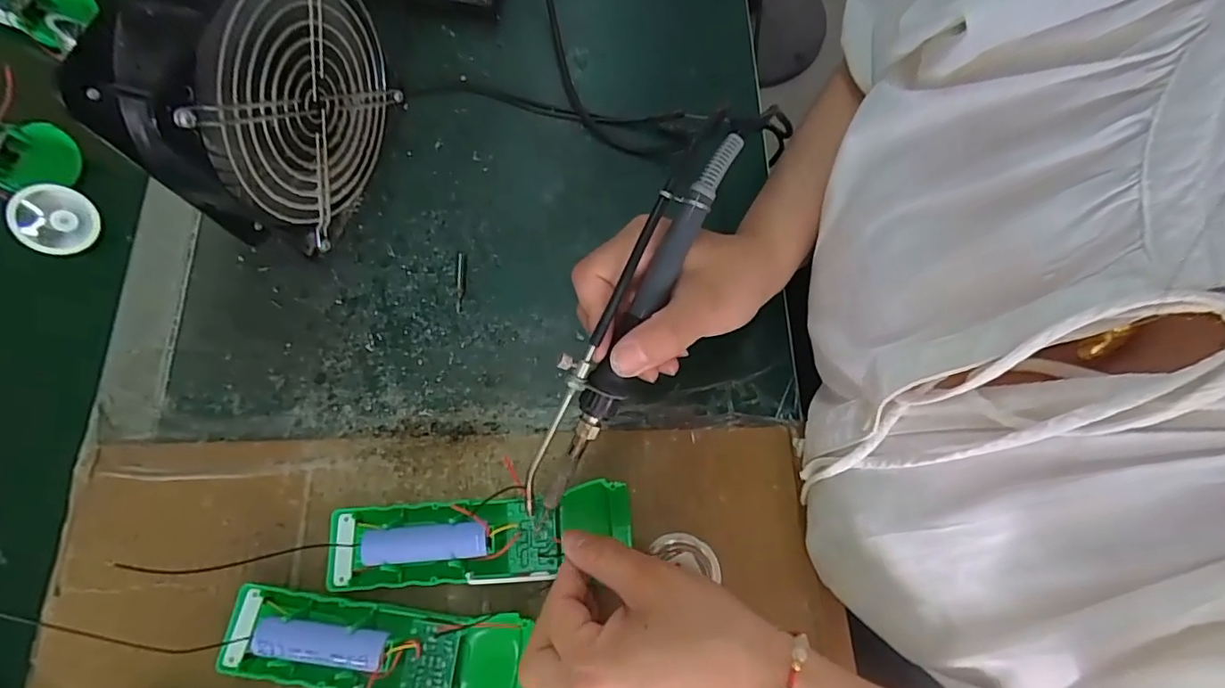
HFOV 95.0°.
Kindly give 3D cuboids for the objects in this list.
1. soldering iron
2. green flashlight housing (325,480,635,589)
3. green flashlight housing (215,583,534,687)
[{"bbox_3d":[0.006,-0.013,0.265,0.026,0.022,0.199,27,93,7],"label":"soldering iron"},{"bbox_3d":[-0.070,0.102,0.294,0.157,0.019,0.044,-8,71,-1],"label":"green flashlight housing"},{"bbox_3d":[-0.117,0.154,0.281,0.150,0.028,0.045,7,71,0],"label":"green flashlight housing"}]

